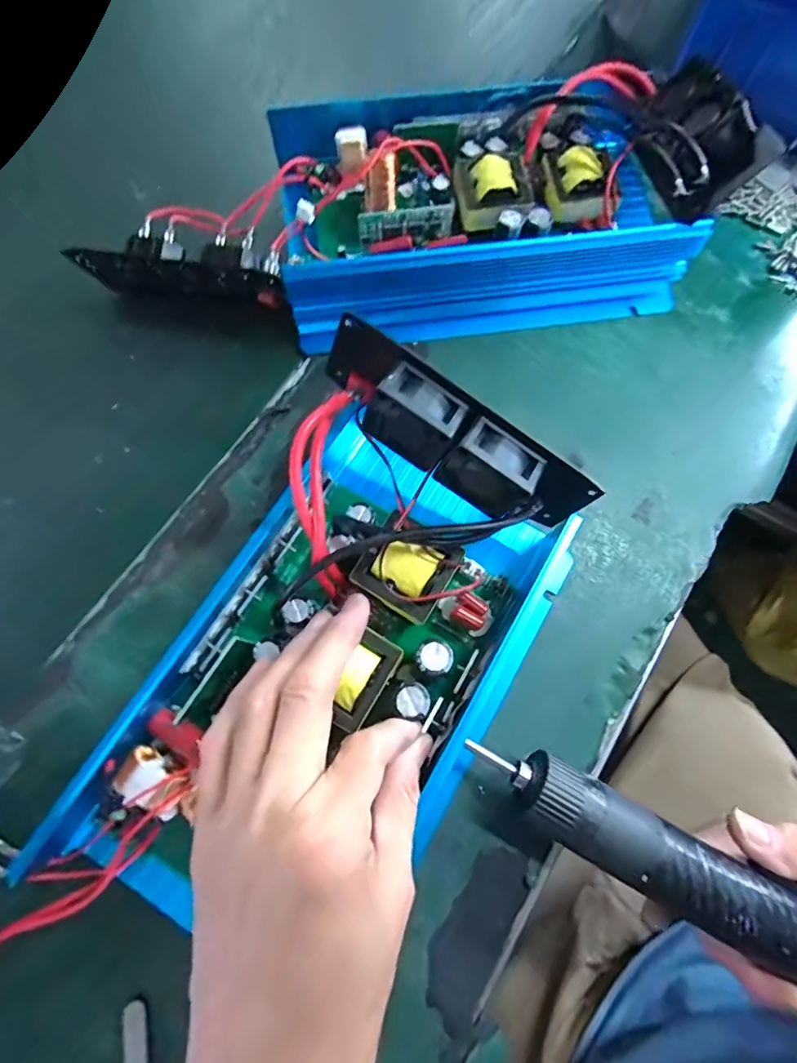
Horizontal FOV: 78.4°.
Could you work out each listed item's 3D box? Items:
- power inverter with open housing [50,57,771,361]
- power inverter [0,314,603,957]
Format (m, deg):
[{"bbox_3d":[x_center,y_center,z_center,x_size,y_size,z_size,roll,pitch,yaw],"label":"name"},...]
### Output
[{"bbox_3d":[-0.002,-0.212,0.316,0.395,0.081,0.162,-8,74,-4],"label":"power inverter with open housing"},{"bbox_3d":[-0.044,0.076,0.218,0.166,0.102,0.302,36,76,9],"label":"power inverter"}]

